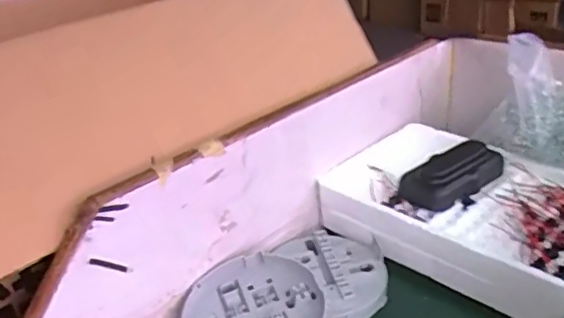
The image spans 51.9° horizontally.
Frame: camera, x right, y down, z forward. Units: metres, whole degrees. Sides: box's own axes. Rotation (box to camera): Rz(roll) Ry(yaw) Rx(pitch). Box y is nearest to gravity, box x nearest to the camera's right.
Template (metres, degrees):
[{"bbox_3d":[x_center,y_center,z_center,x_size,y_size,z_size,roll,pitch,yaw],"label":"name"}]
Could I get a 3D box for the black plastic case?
[{"bbox_3d":[0.158,0.012,0.527,0.101,0.024,0.044,-23,32,-32],"label":"black plastic case"}]

